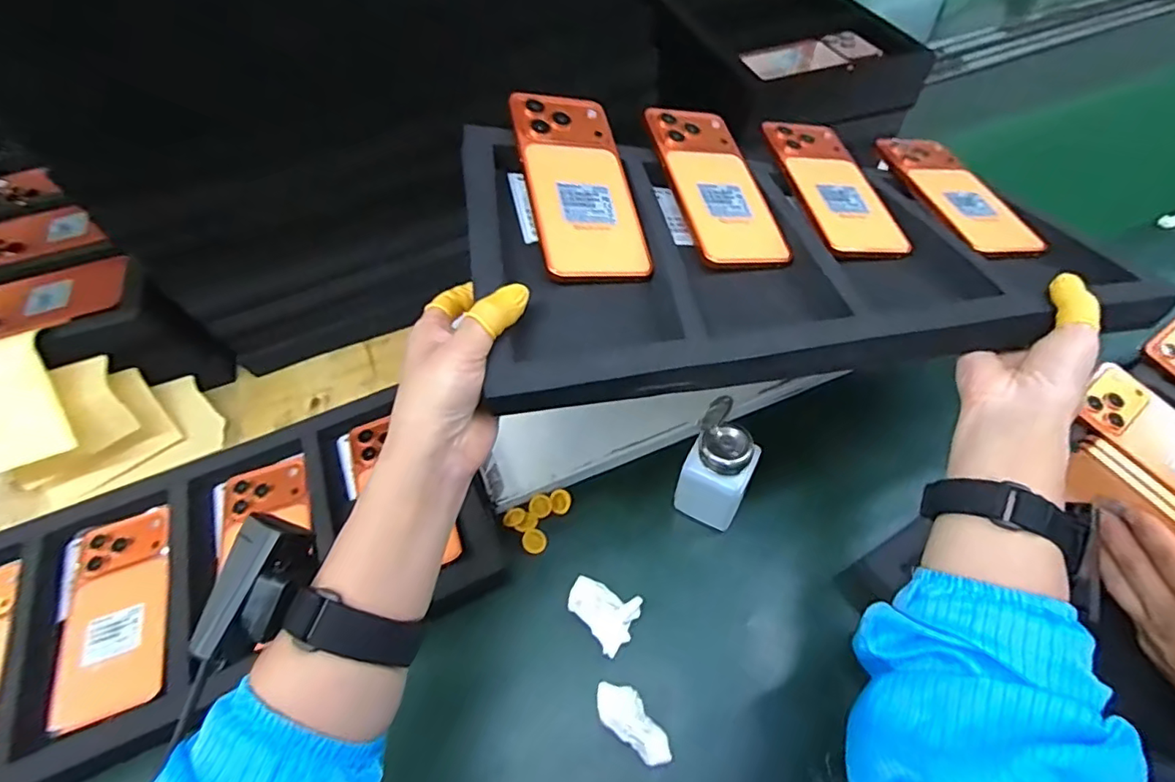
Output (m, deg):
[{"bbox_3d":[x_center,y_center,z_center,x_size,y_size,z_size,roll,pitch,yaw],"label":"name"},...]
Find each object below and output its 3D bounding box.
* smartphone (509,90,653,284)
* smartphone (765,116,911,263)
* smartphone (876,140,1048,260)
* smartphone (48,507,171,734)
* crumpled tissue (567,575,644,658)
[{"bbox_3d":[-0.007,-0.144,0.387,0.073,0.007,0.156,-4,69,-21],"label":"smartphone"},{"bbox_3d":[0.203,-0.167,0.456,0.074,0.008,0.157,-4,60,-11],"label":"smartphone"},{"bbox_3d":[0.319,-0.173,0.479,0.065,0.015,0.162,-14,53,-6],"label":"smartphone"},{"bbox_3d":[-0.384,0.179,0.453,0.079,0.009,0.162,-17,60,-6],"label":"smartphone"},{"bbox_3d":[0.009,0.177,0.440,0.057,0.026,0.044,23,58,20],"label":"crumpled tissue"}]

